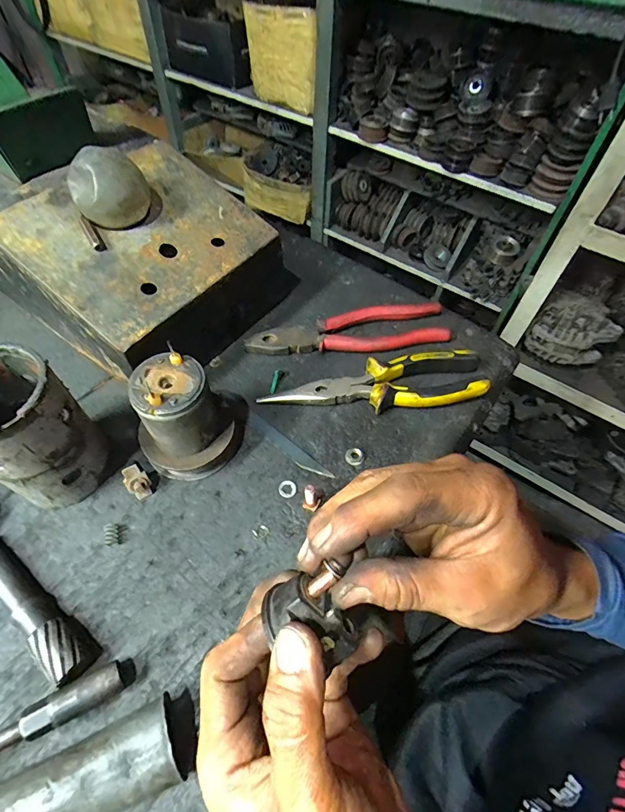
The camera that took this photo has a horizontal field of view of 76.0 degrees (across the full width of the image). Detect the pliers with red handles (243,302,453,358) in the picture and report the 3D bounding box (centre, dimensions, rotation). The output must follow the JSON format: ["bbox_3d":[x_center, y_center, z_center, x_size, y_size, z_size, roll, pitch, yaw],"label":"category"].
[{"bbox_3d":[0.036,-0.073,0.395,0.194,0.015,0.054,-2,57,-3],"label":"pliers with red handles"}]

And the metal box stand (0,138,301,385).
[{"bbox_3d":[-0.179,-0.146,0.369,0.251,0.133,0.191,34,62,19],"label":"metal box stand"}]

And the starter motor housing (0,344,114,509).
[{"bbox_3d":[-0.188,0.018,0.272,0.066,0.112,0.064,39,64,22],"label":"starter motor housing"}]

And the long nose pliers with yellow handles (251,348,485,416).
[{"bbox_3d":[0.056,-0.019,0.355,0.188,0.026,0.053,-5,57,-4],"label":"long nose pliers with yellow handles"}]

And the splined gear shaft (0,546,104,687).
[{"bbox_3d":[-0.182,0.124,0.256,0.116,0.020,0.021,36,63,20],"label":"splined gear shaft"}]

